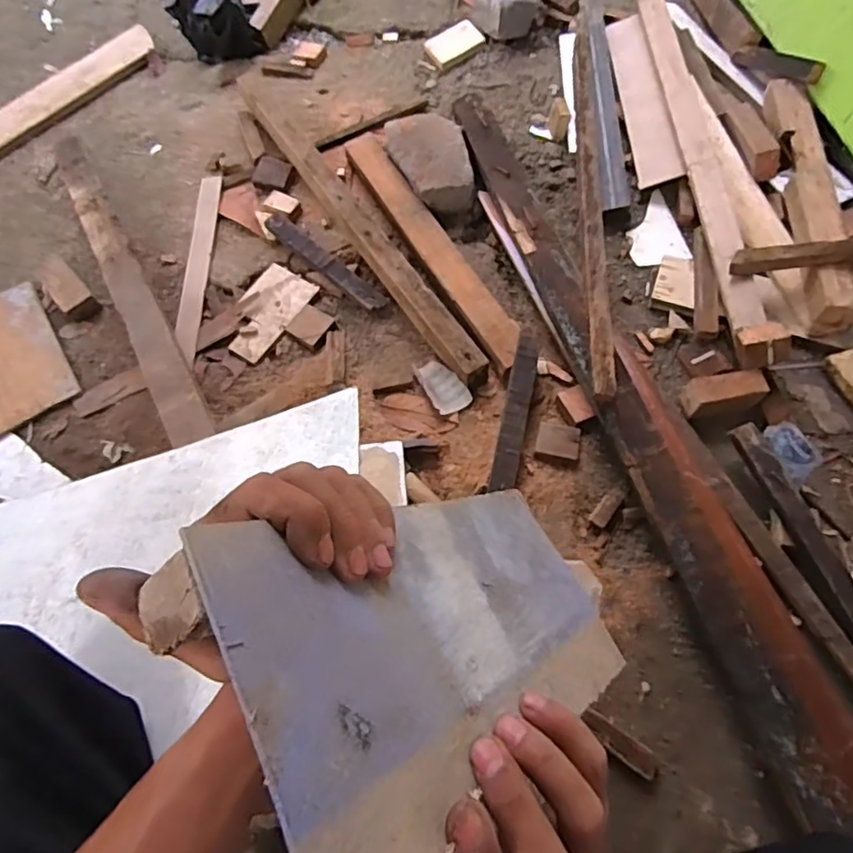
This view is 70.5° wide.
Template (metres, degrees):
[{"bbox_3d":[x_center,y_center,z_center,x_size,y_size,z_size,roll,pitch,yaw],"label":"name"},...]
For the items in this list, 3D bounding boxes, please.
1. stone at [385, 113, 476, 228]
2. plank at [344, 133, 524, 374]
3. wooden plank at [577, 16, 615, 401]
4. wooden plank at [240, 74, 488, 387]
[{"bbox_3d":[0.007,-0.459,1.082,0.131,0.085,0.218,-12,63,-2],"label":"stone"},{"bbox_3d":[0.004,-0.311,1.023,0.065,0.042,0.555,-27,65,-9],"label":"plank"},{"bbox_3d":[0.268,-0.418,0.996,0.031,0.029,0.846,3,64,5],"label":"wooden plank"},{"bbox_3d":[-0.138,-0.376,1.045,0.061,0.069,0.811,-30,66,-11],"label":"wooden plank"}]

